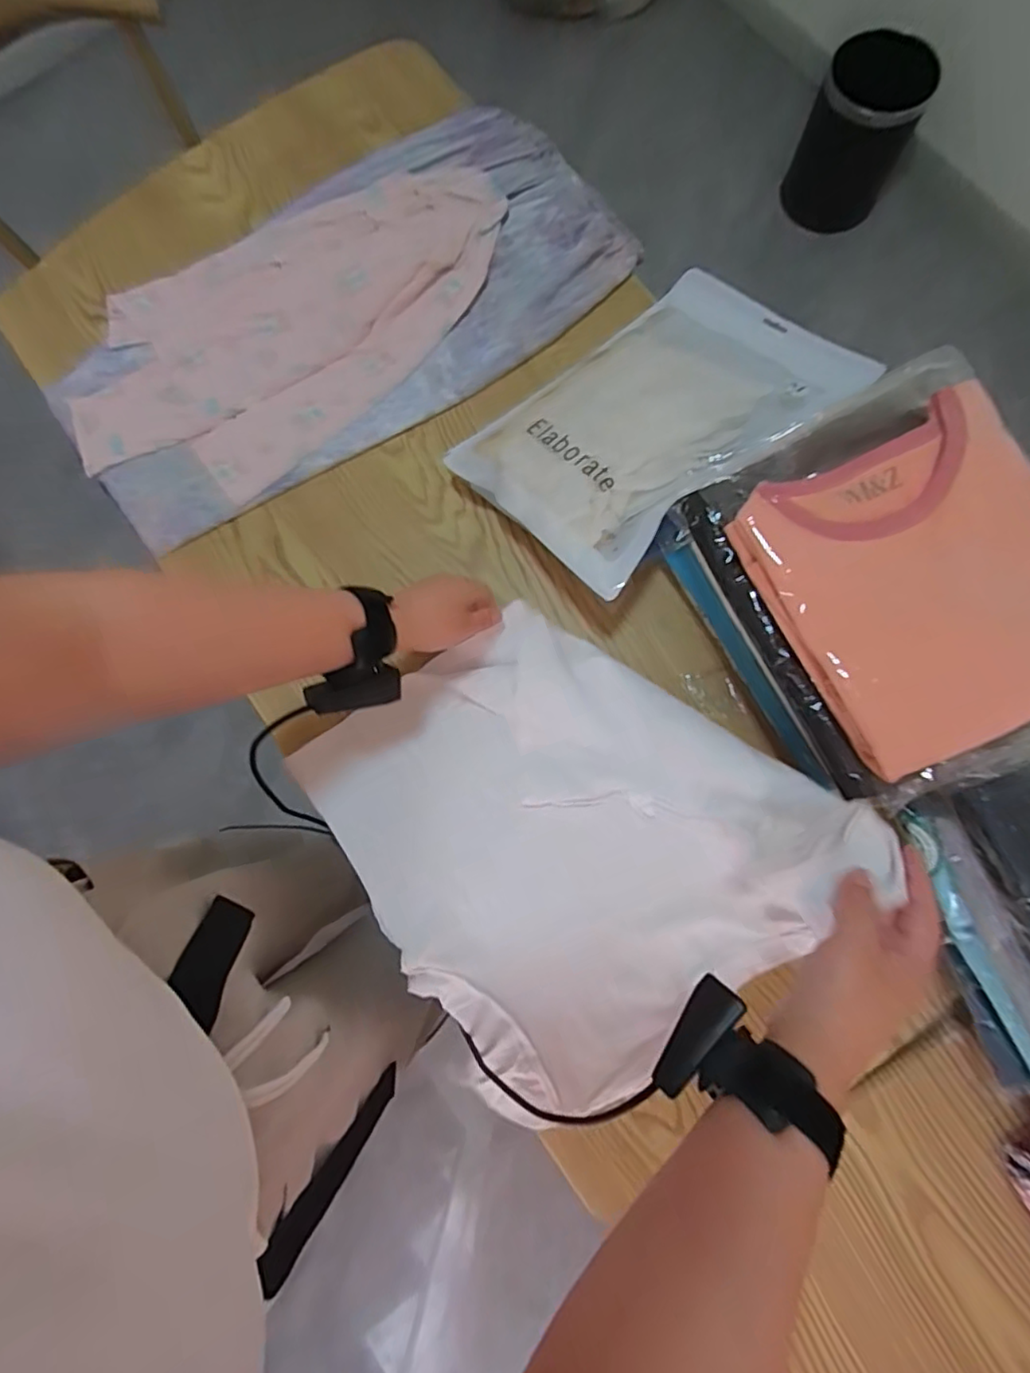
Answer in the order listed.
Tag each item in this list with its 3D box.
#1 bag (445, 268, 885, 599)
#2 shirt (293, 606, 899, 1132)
[{"bbox_3d":[0.138,-0.260,0.578,0.357,0.094,0.221,-41,81,-5],"label":"bag"},{"bbox_3d":[0.036,0.125,0.480,0.341,0.190,0.390,-32,80,-6],"label":"shirt"}]

